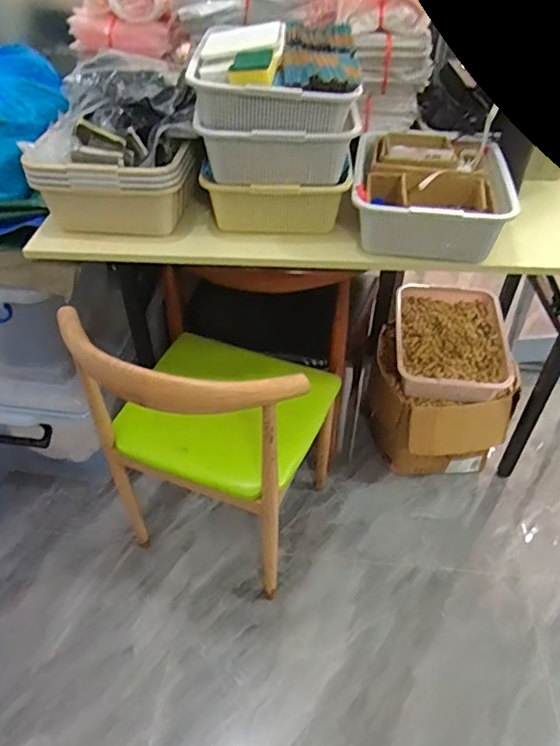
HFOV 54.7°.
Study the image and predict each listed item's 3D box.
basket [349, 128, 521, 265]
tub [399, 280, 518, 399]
[{"bbox_3d":[0.270,-0.335,1.004,0.259,0.105,0.333,4,44,7],"label":"basket"},{"bbox_3d":[0.442,-0.089,1.419,0.277,0.088,0.362,4,44,6],"label":"tub"}]

